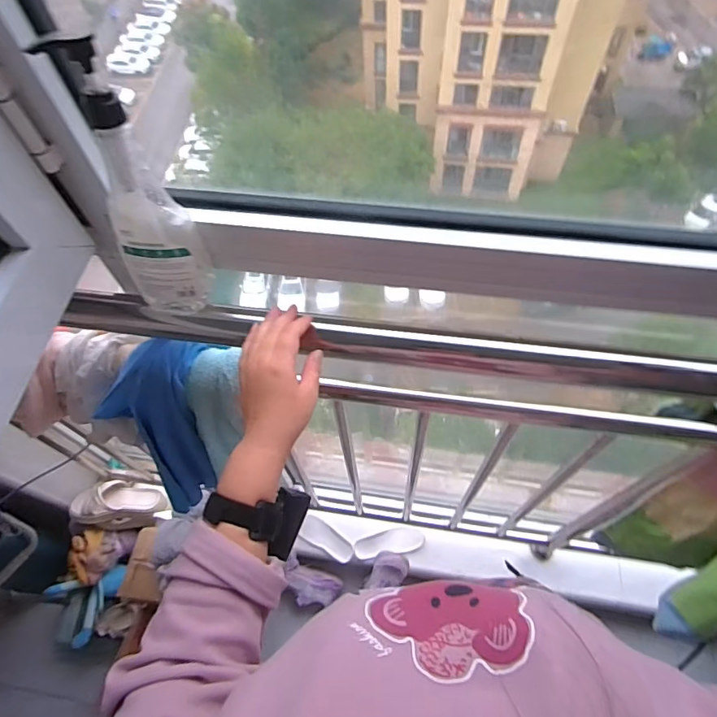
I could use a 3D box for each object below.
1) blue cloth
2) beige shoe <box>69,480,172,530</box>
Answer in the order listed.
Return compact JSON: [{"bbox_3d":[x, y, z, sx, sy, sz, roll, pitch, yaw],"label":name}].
[{"bbox_3d":[-0.292,0.115,0.742,0.141,0.314,0.090,5,32,6],"label":"blue cloth"},{"bbox_3d":[-0.704,0.433,1.424,0.291,0.089,0.136,2,60,4],"label":"beige shoe"}]

